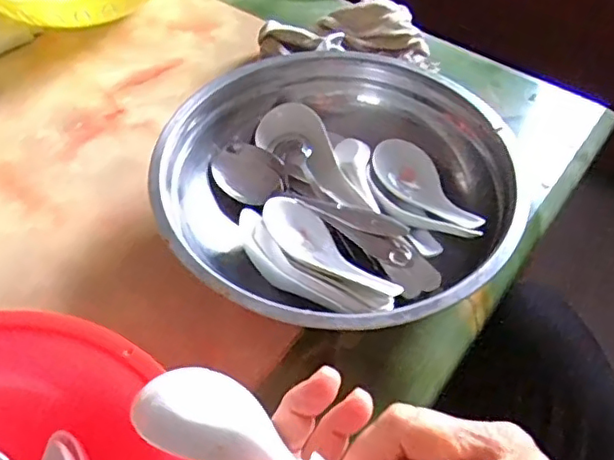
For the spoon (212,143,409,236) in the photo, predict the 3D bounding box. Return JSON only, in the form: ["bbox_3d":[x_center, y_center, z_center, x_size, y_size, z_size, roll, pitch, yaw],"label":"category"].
[{"bbox_3d":[0.001,-0.026,0.470,0.157,0.021,0.044,25,55,18],"label":"spoon"}]

